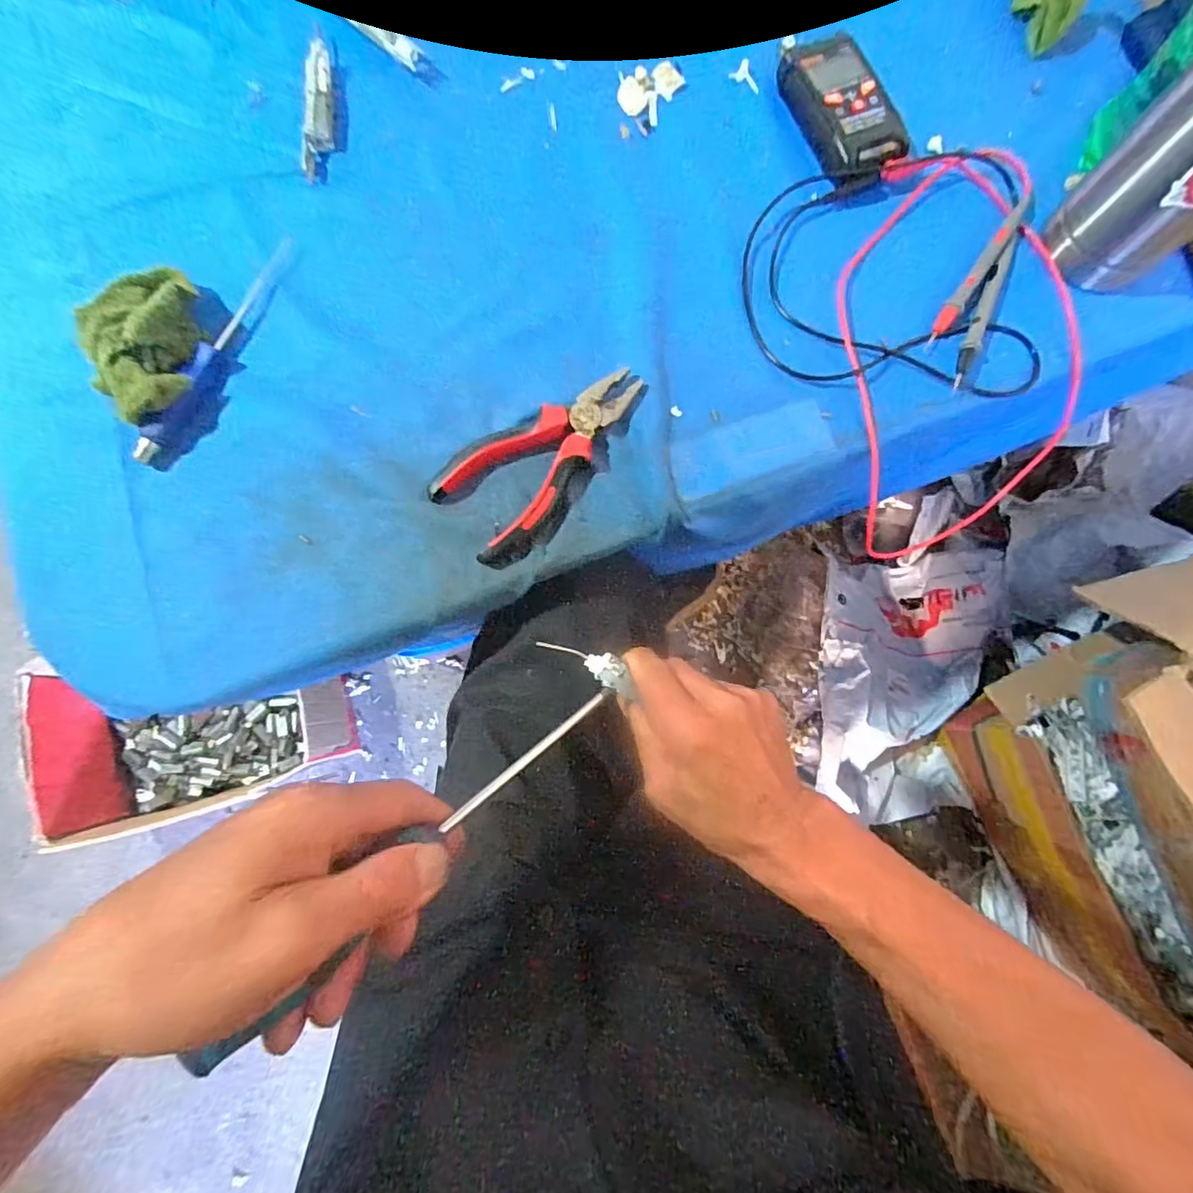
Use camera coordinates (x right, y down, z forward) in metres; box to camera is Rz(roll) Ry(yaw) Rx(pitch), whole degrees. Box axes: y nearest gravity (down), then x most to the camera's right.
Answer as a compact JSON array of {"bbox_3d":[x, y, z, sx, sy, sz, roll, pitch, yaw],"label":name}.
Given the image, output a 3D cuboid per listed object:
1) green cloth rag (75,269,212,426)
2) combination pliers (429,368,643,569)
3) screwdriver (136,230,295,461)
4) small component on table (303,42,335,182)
[{"bbox_3d":[-0.303,-0.173,0.381,0.062,0.044,0.113,9,80,2],"label":"green cloth rag"},{"bbox_3d":[-0.029,-0.089,0.378,0.152,0.017,0.076,-35,81,-6],"label":"combination pliers"},{"bbox_3d":[-0.265,-0.179,0.394,0.017,0.021,0.196,22,81,4],"label":"screwdriver"},{"bbox_3d":[-0.213,-0.373,0.436,0.020,0.022,0.108,2,80,1],"label":"small component on table"}]

